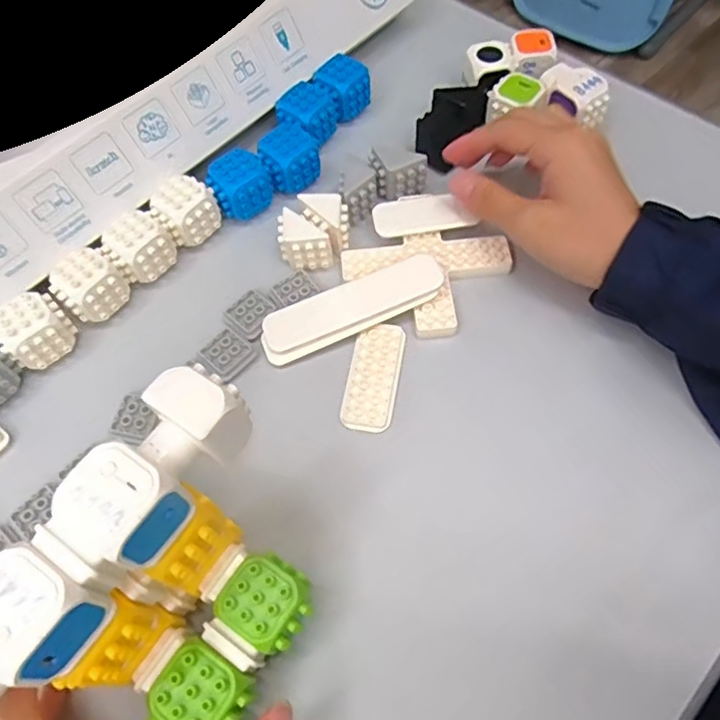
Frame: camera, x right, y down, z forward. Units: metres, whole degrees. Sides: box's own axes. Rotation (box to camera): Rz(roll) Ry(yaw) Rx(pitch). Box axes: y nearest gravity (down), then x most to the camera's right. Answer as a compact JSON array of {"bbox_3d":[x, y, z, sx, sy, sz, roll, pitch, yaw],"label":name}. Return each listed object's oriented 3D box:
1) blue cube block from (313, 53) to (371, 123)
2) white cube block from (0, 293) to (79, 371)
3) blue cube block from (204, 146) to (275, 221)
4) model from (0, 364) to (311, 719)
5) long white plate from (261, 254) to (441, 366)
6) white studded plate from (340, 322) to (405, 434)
[{"bbox_3d":[-0.012,-0.196,0.425,0.032,0.032,0.031,-38,65,-17],"label":"blue cube block"},{"bbox_3d":[-0.185,-0.015,0.338,0.036,0.037,0.031,-36,65,-16],"label":"white cube block"},{"bbox_3d":[-0.078,-0.112,0.384,0.036,0.037,0.031,-34,64,-15],"label":"blue cube block"},{"bbox_3d":[-0.070,0.087,0.208,0.072,0.090,0.132,29,66,16],"label":"model"},{"bbox_3d":[-0.006,-0.032,0.343,0.108,0.008,0.031,-24,78,-2],"label":"long white plate"},{"bbox_3d":[0.007,0.010,0.332,0.027,0.010,0.066,8,61,8],"label":"white studded plate"}]

